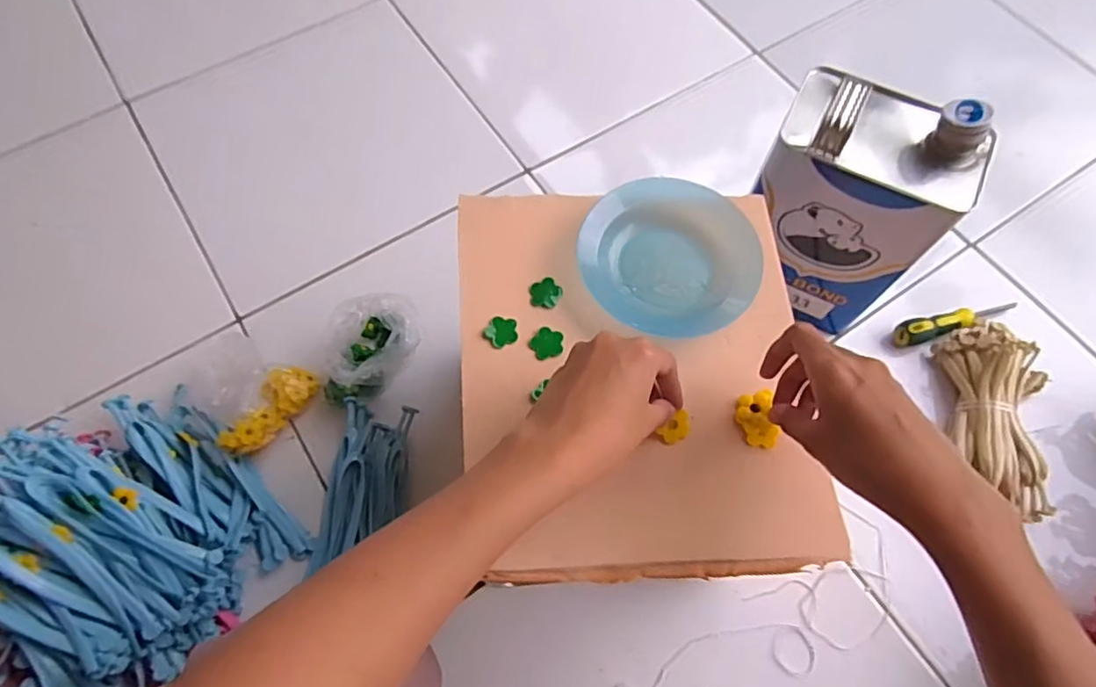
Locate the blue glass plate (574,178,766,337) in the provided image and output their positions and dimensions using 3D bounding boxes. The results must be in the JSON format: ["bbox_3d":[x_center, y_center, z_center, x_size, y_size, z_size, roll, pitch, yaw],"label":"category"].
[{"bbox_3d":[0.091,-0.062,0.455,0.119,0.027,0.126,0,66,0],"label":"blue glass plate"}]

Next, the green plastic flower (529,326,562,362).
[{"bbox_3d":[0.000,0.000,0.440,0.024,0.006,0.023,0,66,0],"label":"green plastic flower"}]

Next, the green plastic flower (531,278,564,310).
[{"bbox_3d":[-0.001,-0.037,0.456,0.023,0.006,0.023,0,66,0],"label":"green plastic flower"}]

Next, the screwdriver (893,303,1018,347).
[{"bbox_3d":[0.478,-0.026,0.713,0.164,0.036,0.028,-14,67,-7],"label":"screwdriver"}]

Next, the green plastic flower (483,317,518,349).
[{"bbox_3d":[-0.033,-0.008,0.441,0.021,0.004,0.024,32,70,13],"label":"green plastic flower"}]

